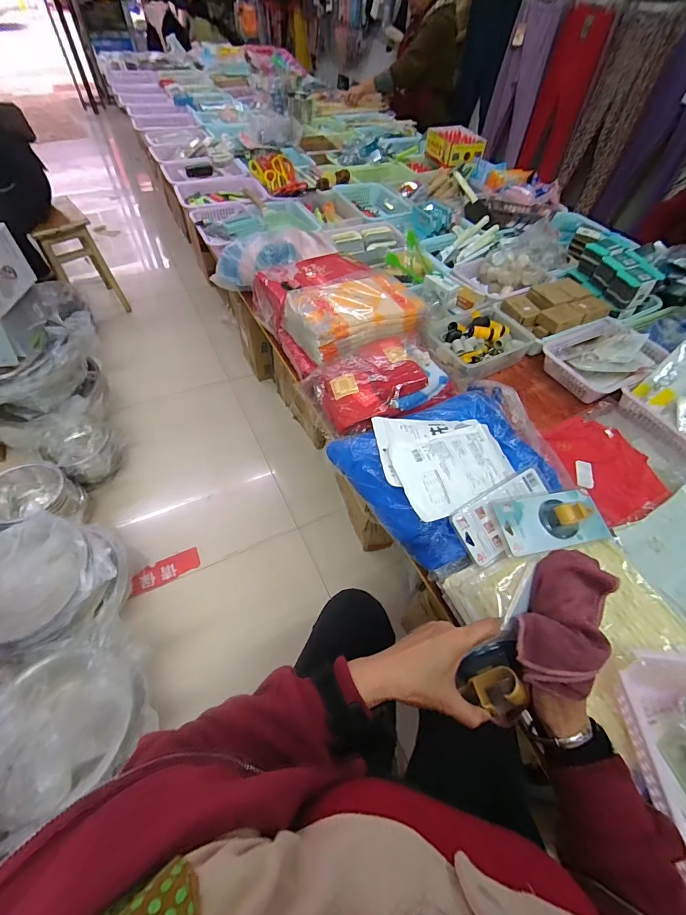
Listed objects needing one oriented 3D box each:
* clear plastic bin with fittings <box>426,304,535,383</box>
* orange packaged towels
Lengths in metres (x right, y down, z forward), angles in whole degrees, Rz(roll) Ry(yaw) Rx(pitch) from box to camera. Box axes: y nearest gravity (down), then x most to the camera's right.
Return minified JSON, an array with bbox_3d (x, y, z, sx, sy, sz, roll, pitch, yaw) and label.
[{"bbox_3d":[0.391,-0.339,1.121,0.306,0.087,0.208,-24,59,-19],"label":"clear plastic bin with fittings"},{"bbox_3d":[0.034,-0.394,1.028,0.360,0.093,0.225,-23,58,-18],"label":"orange packaged towels"}]

